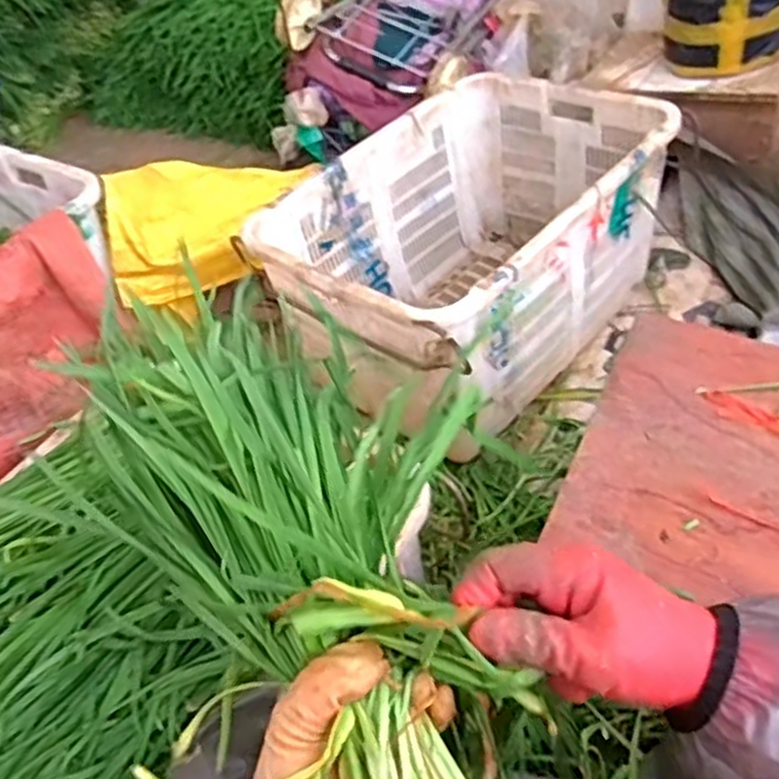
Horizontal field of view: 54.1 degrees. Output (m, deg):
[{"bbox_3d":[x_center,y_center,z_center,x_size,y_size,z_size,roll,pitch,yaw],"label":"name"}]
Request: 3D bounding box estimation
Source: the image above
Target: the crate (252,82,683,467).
[{"bbox_3d":[0.147,-0.242,1.412,0.480,0.410,0.722,29,56,29],"label":"crate"}]

